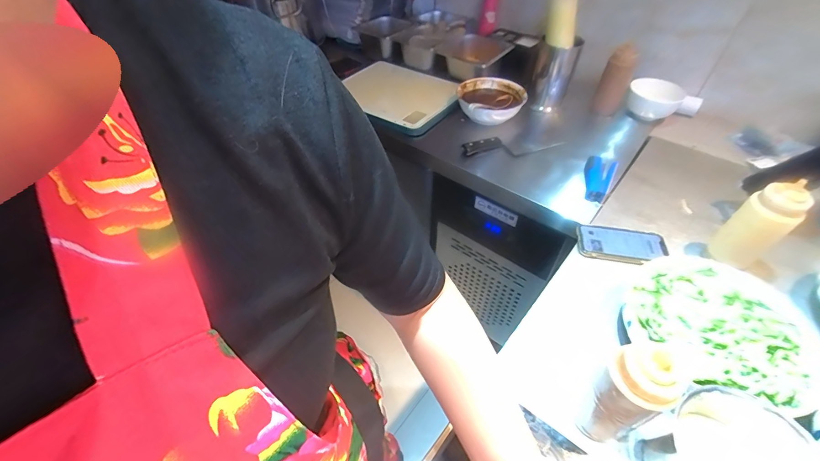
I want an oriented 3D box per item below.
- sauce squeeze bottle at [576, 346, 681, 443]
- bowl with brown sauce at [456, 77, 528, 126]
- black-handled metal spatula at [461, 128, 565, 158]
[{"bbox_3d":[0.233,0.187,0.403,0.054,0.161,0.060,-20,52,-17],"label":"sauce squeeze bottle"},{"bbox_3d":[0.209,-0.338,0.959,0.173,0.065,0.162,-8,50,-7],"label":"bowl with brown sauce"},{"bbox_3d":[0.259,-0.207,0.870,0.252,0.025,0.082,-19,52,-16],"label":"black-handled metal spatula"}]

